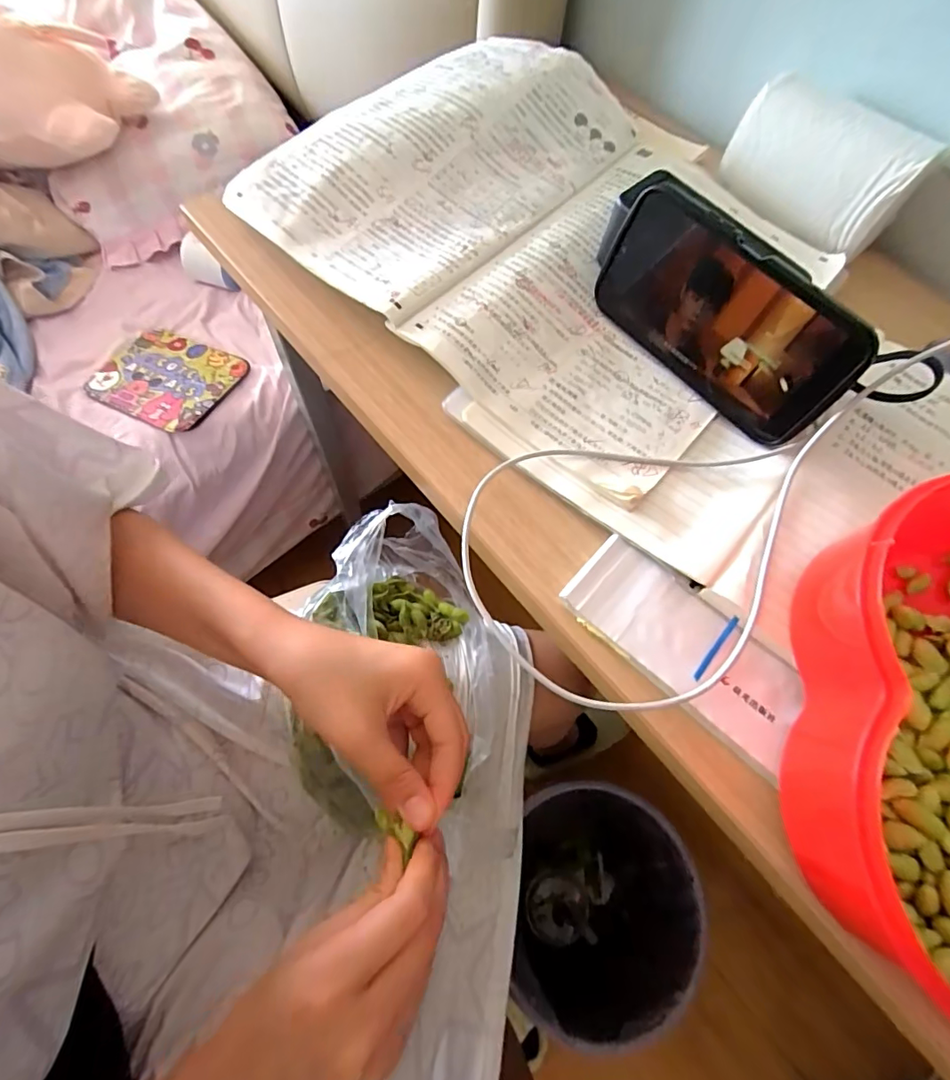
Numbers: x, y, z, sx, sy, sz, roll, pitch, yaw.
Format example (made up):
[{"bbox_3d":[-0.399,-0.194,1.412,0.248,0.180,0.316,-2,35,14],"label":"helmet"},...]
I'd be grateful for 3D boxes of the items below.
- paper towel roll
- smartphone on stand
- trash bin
[{"bbox_3d":[0.262,-0.285,0.388,0.056,0.066,0.132,-39,73,-19],"label":"paper towel roll"},{"bbox_3d":[0.145,-0.142,0.315,0.017,0.087,0.180,-29,69,-35],"label":"smartphone on stand"},{"bbox_3d":[0.157,0.503,0.751,0.225,0.320,0.260,4,65,-1],"label":"trash bin"}]

